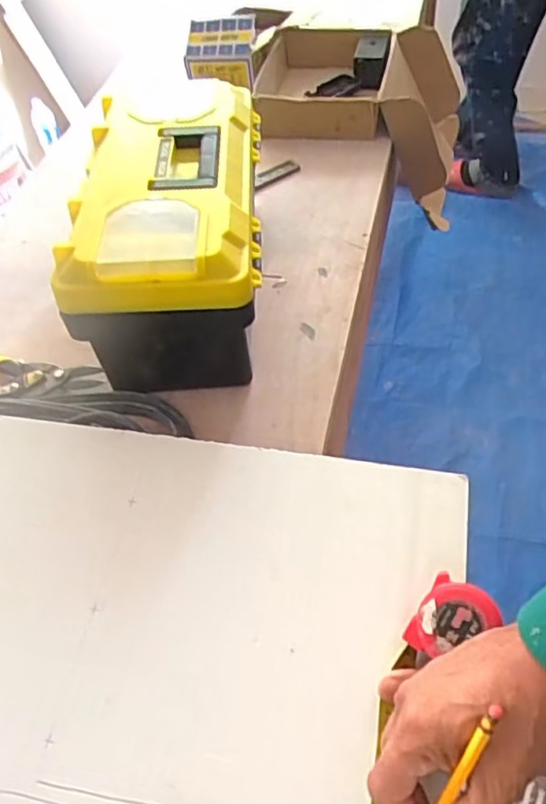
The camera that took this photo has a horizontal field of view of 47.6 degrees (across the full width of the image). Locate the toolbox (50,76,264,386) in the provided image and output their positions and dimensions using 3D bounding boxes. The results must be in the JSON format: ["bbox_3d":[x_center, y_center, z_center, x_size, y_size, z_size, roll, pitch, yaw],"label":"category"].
[{"bbox_3d":[-0.113,-0.203,0.756,0.196,0.194,0.359,-4,50,2],"label":"toolbox"}]

